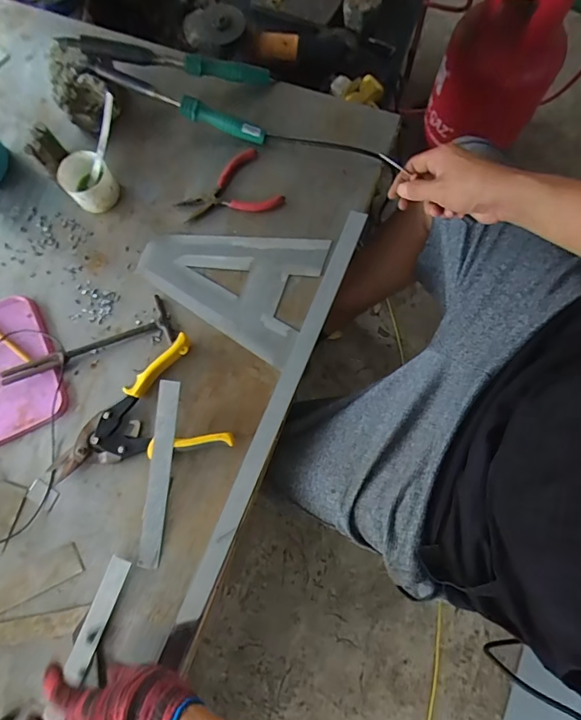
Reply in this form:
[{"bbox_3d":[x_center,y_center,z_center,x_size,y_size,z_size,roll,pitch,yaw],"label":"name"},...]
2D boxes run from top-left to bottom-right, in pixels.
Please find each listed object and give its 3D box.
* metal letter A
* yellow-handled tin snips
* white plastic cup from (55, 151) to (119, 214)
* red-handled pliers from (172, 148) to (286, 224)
[{"bbox_3d":[-0.088,-0.118,0.612,0.236,0.006,0.177,19,78,6],"label":"metal letter A"},{"bbox_3d":[-0.203,0.082,0.559,0.221,0.025,0.146,-25,77,-4],"label":"yellow-handled tin snips"},{"bbox_3d":[-0.279,-0.245,0.618,0.061,0.063,0.059,0,77,2],"label":"white plastic cup"},{"bbox_3d":[-0.088,-0.235,0.635,0.140,0.012,0.097,-32,78,-6],"label":"red-handled pliers"}]

